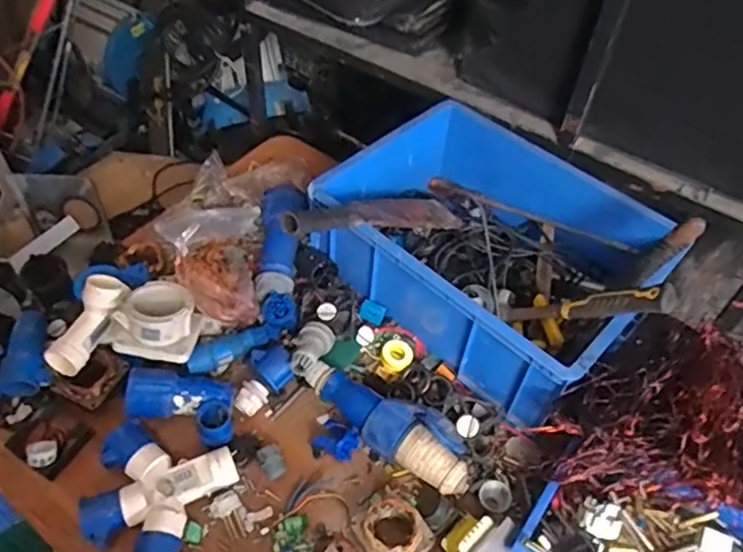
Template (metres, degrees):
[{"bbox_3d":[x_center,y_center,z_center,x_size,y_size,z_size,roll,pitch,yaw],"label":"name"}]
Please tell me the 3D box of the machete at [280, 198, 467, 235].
[{"bbox_3d":[0.010,-0.092,0.944,0.379,0.035,0.079,-9,44,-49],"label":"machete"}]

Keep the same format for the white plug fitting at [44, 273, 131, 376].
[{"bbox_3d":[-0.395,0.069,0.878,0.047,0.052,0.145,21,73,13],"label":"white plug fitting"}]

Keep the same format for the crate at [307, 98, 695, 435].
[{"bbox_3d":[0.199,-0.052,0.999,0.476,0.167,0.394,38,56,24],"label":"crate"}]

